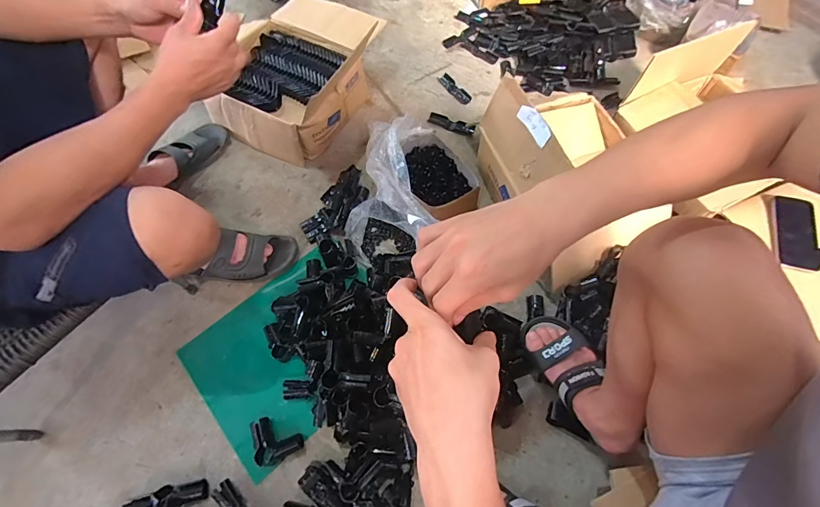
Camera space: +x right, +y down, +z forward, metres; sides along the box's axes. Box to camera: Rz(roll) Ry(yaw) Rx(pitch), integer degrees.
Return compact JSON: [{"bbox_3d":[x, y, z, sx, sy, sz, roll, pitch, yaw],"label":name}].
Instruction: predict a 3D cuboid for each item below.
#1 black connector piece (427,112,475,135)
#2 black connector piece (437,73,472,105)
[{"bbox_3d":[0.112,-0.349,1.045,0.126,0.013,0.042,26,67,14],"label":"black connector piece"},{"bbox_3d":[0.130,-0.470,1.115,0.037,0.014,0.127,-32,66,-13],"label":"black connector piece"}]

